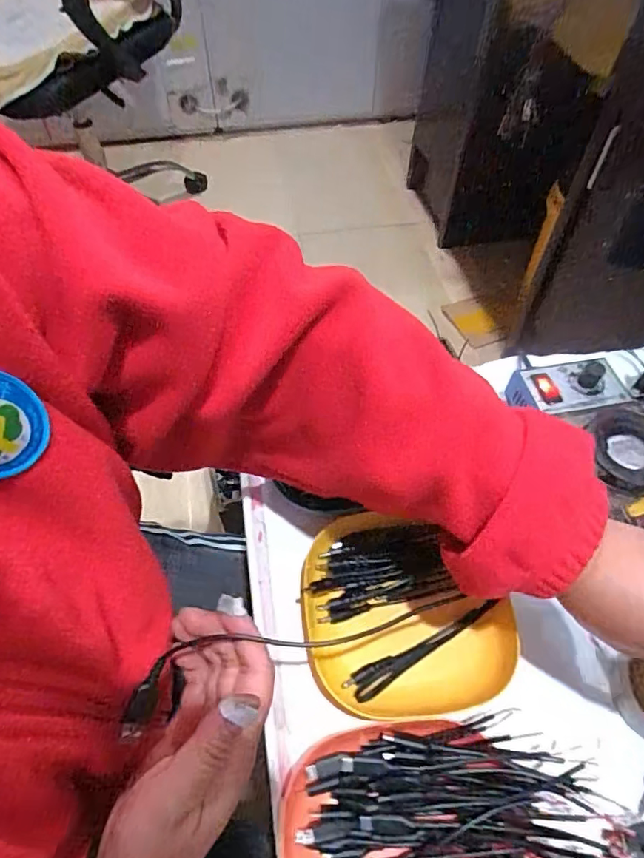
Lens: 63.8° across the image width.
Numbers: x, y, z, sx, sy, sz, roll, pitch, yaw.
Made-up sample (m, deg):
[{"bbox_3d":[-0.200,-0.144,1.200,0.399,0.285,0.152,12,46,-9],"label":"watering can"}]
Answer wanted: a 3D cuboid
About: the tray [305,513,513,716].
[{"bbox_3d":[0.060,0.130,0.369,0.143,0.028,0.130,-1,56,-1],"label":"tray"}]

